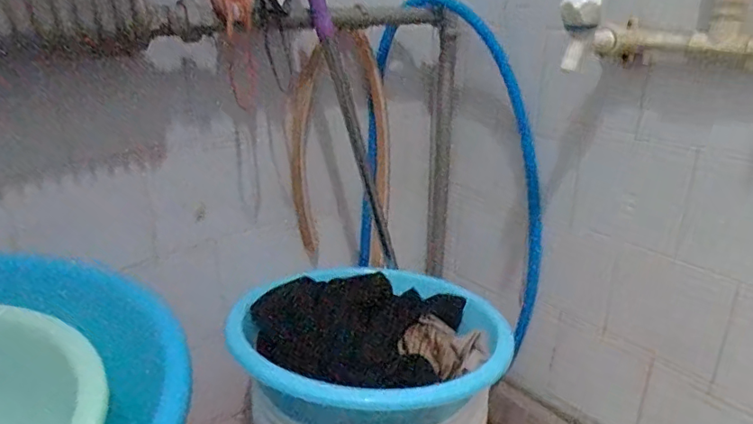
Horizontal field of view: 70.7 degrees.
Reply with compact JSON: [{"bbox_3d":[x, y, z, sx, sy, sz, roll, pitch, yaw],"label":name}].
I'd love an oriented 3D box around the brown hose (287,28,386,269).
[{"bbox_3d":[-0.042,-0.081,0.819,0.175,0.360,0.074,-15,26,-31],"label":"brown hose"}]

